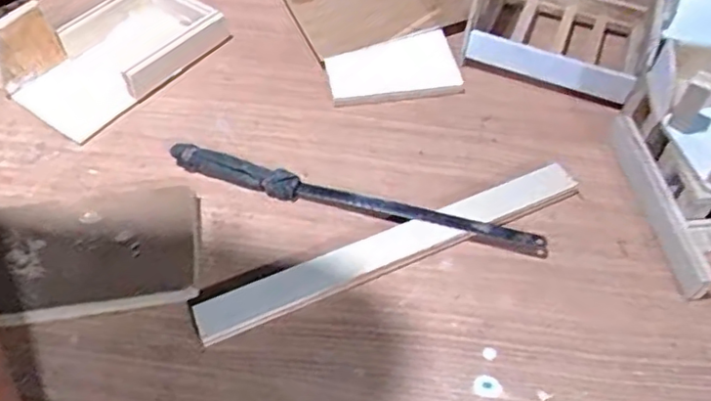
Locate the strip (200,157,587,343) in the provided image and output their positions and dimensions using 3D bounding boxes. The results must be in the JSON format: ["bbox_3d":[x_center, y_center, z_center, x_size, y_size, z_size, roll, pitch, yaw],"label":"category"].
[{"bbox_3d":[0.035,0.033,0.484,0.321,0.013,0.034,-20,56,-17],"label":"strip"}]

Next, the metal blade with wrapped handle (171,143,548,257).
[{"bbox_3d":[-0.004,0.001,0.499,0.309,0.019,0.020,15,53,9],"label":"metal blade with wrapped handle"}]

